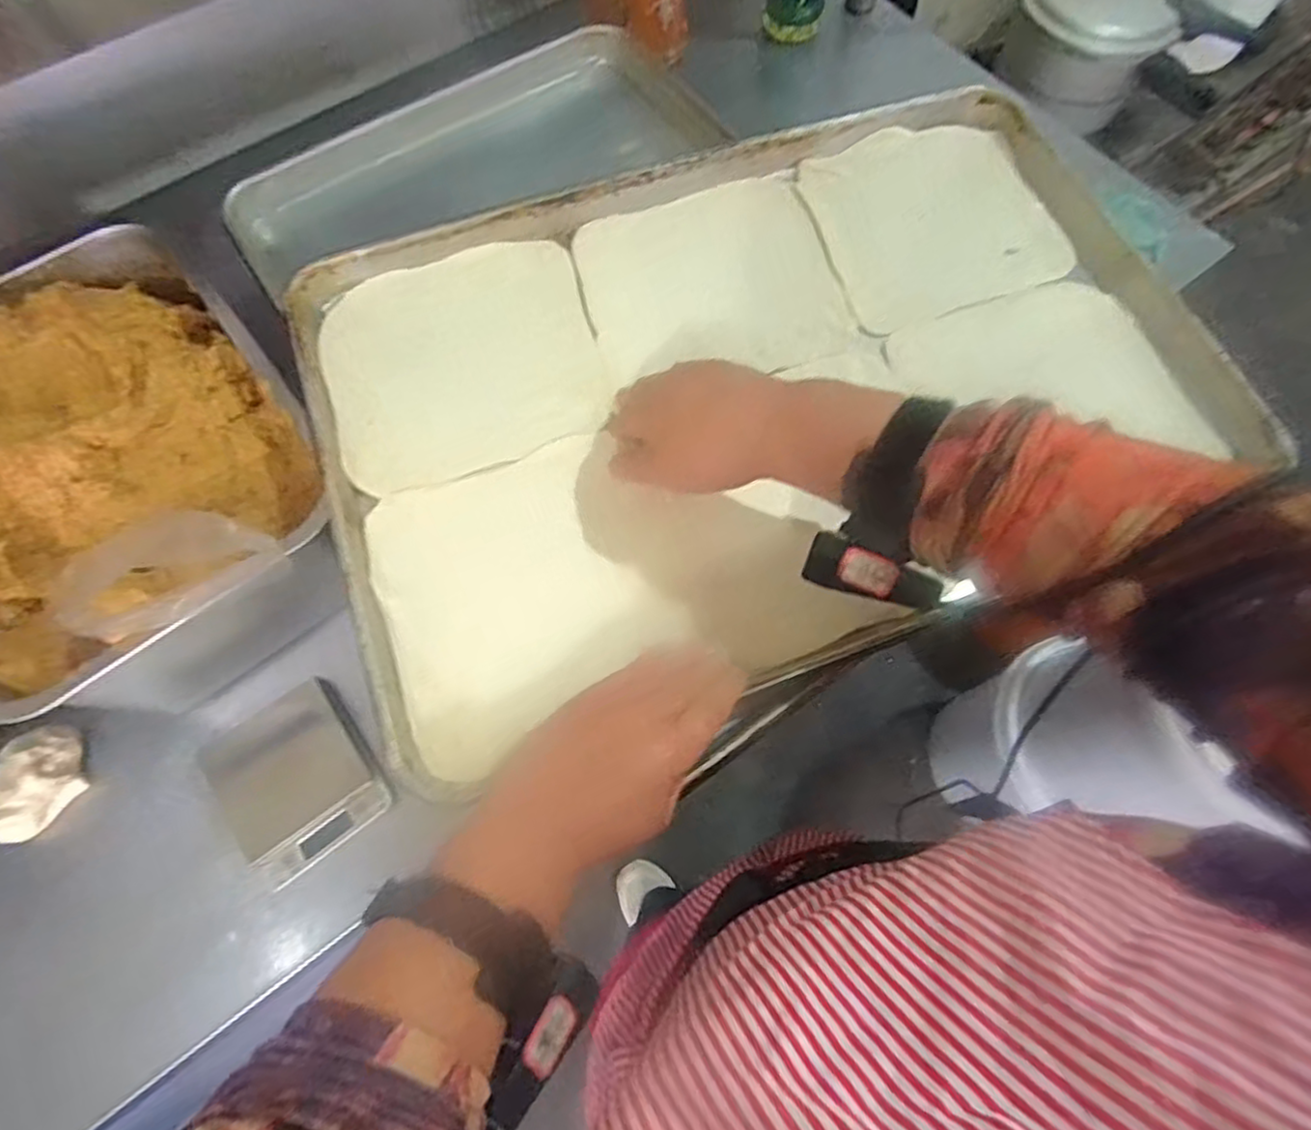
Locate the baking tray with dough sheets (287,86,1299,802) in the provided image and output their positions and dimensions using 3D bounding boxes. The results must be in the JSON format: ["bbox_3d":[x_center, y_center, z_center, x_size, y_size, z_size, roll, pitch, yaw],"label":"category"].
[{"bbox_3d":[0.079,-0.135,0.479,0.600,0.046,0.396,-19,70,-6],"label":"baking tray with dough sheets"}]

